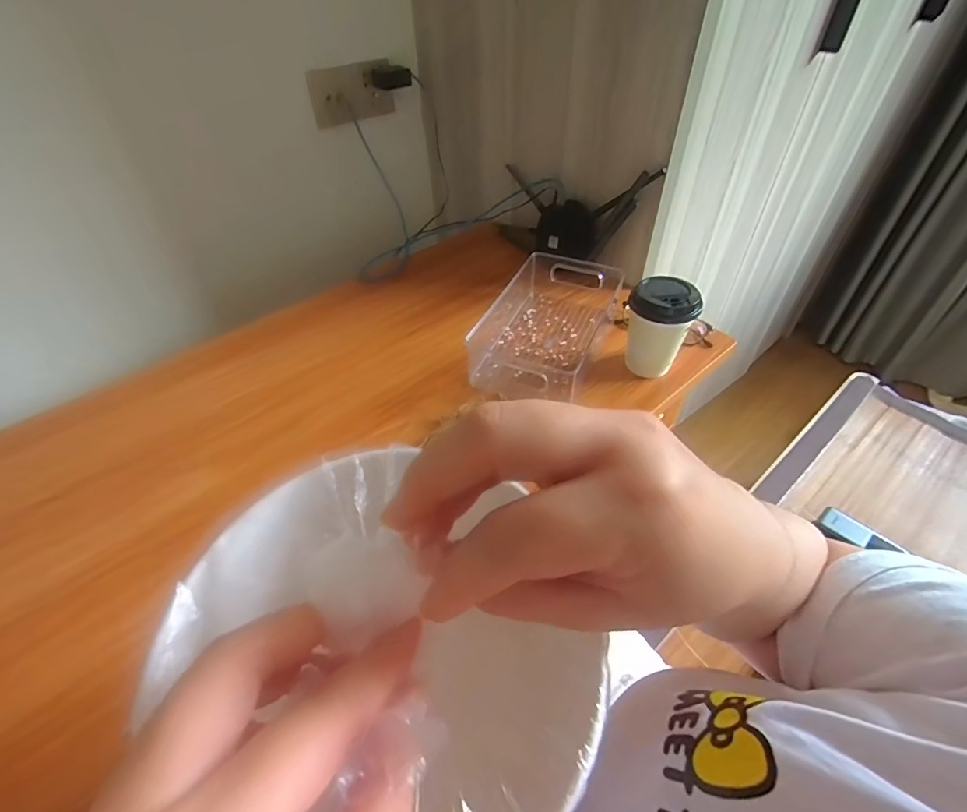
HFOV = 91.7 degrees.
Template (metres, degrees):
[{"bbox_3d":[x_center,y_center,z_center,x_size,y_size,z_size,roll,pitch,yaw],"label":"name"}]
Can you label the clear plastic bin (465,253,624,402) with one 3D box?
[{"bbox_3d":[0.085,-0.123,0.698,0.178,0.074,0.266,17,49,19],"label":"clear plastic bin"}]

